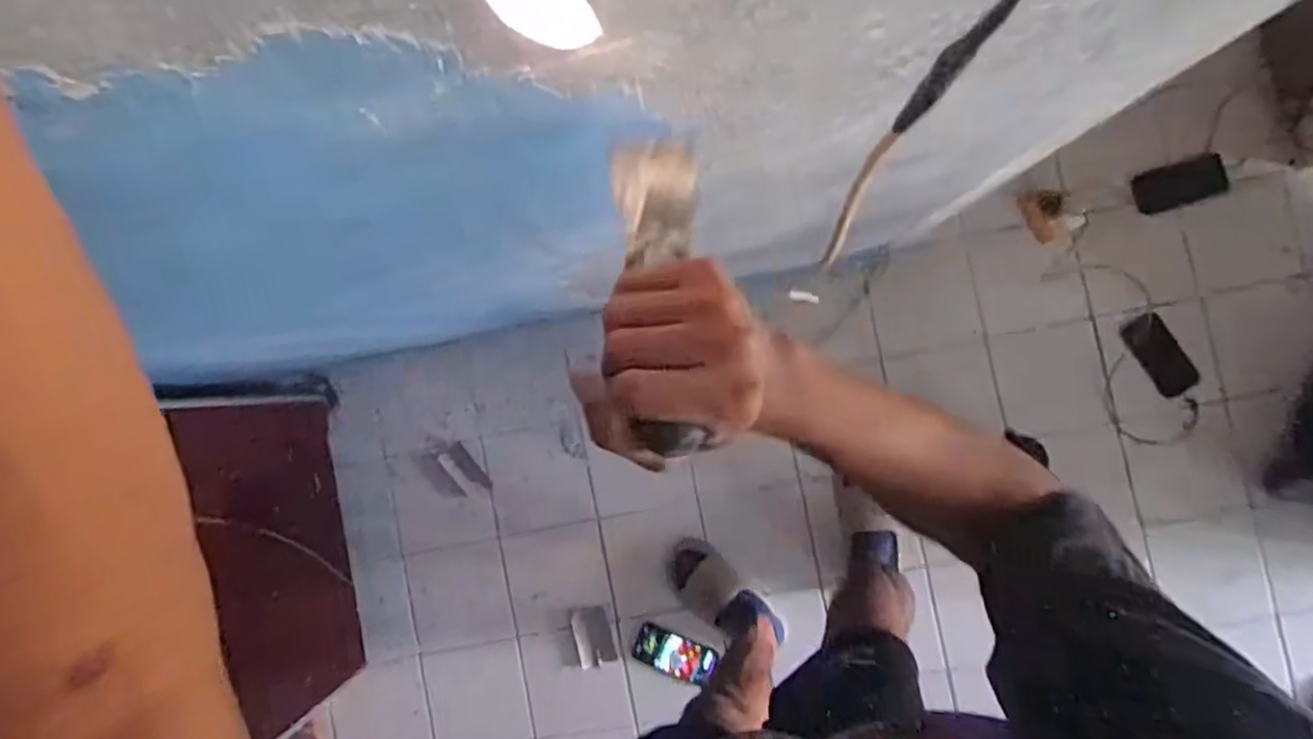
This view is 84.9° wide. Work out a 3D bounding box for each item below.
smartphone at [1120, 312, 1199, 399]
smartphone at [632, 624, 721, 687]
[{"bbox_3d":[0.962,-0.028,1.371,0.078,0.013,0.167,-34,88,2],"label":"smartphone"},{"bbox_3d":[0.034,0.576,1.448,0.173,0.014,0.087,20,90,7],"label":"smartphone"}]

